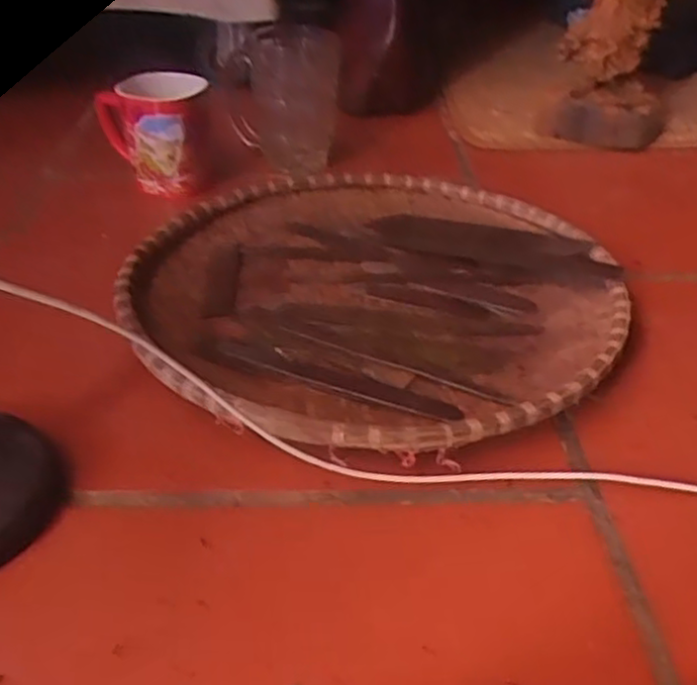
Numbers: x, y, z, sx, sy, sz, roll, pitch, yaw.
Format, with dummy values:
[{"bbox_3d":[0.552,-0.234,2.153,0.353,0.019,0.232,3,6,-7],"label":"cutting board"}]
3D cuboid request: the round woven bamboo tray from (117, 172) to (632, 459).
[{"bbox_3d":[0.018,-0.042,0.521,0.324,0.032,0.338,1,36,-1],"label":"round woven bamboo tray"}]

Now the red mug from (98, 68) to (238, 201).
[{"bbox_3d":[-0.170,-0.195,0.674,0.112,0.085,0.096,4,36,4],"label":"red mug"}]

